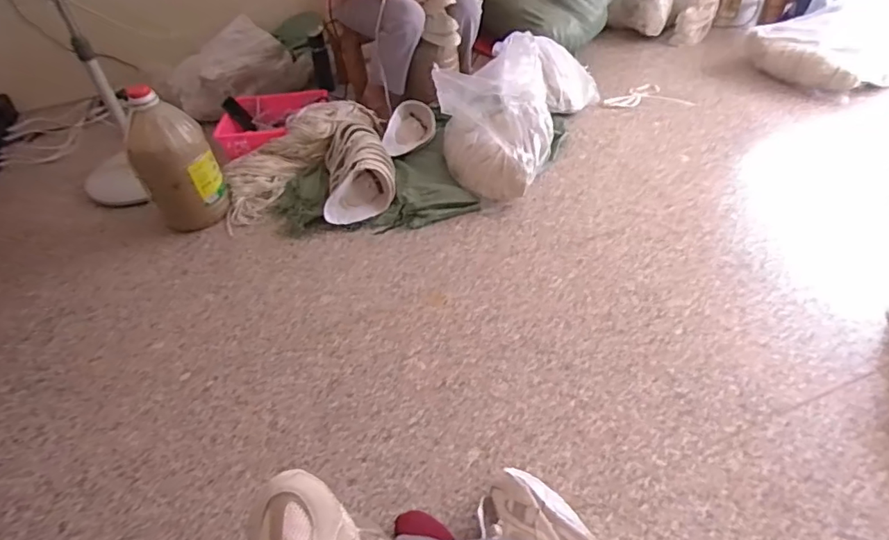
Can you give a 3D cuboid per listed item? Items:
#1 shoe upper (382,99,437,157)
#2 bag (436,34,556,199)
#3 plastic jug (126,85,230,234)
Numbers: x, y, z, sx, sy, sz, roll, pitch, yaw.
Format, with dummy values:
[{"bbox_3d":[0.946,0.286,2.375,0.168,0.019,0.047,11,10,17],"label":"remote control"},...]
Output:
[{"bbox_3d":[-0.104,-0.448,1.701,0.119,0.100,0.247,10,45,17],"label":"shoe upper"},{"bbox_3d":[0.140,-0.433,1.553,0.328,0.271,0.363,4,44,10],"label":"bag"},{"bbox_3d":[-0.693,-0.267,1.410,0.186,0.376,0.154,-24,46,-19],"label":"plastic jug"}]

